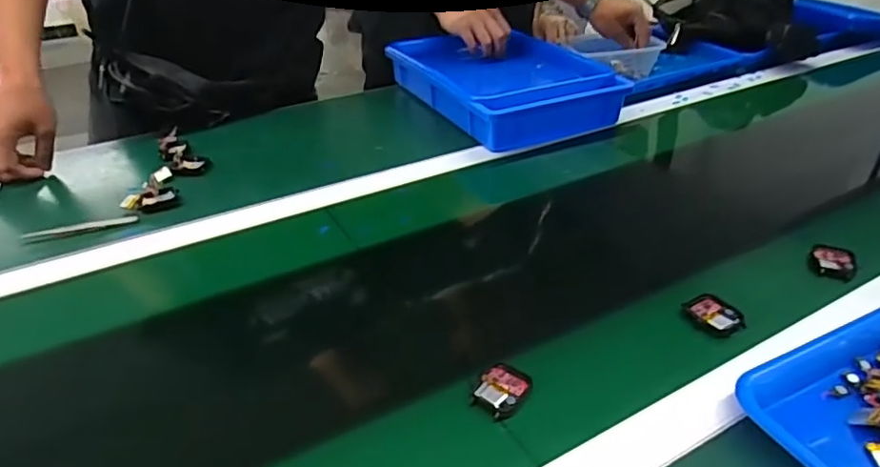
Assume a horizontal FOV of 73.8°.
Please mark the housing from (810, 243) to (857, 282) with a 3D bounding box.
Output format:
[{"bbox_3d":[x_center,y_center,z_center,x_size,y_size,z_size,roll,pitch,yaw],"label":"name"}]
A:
[{"bbox_3d":[0.395,0.027,0.589,0.039,0.013,0.050,15,36,23],"label":"housing"}]

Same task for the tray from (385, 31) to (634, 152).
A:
[{"bbox_3d":[0.108,-0.250,0.943,0.275,0.069,0.336,-16,36,-21],"label":"tray"}]

